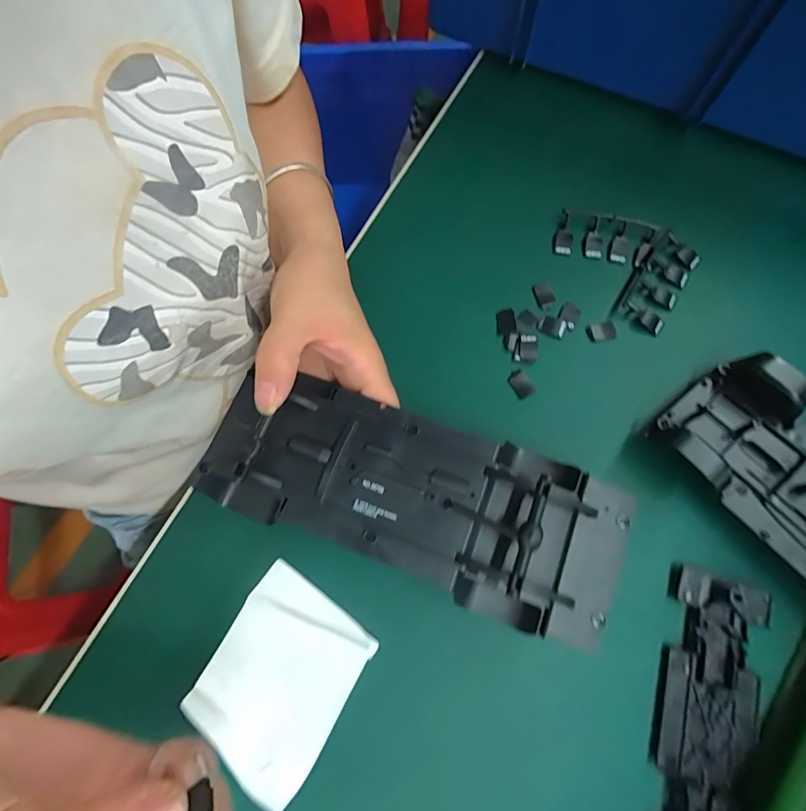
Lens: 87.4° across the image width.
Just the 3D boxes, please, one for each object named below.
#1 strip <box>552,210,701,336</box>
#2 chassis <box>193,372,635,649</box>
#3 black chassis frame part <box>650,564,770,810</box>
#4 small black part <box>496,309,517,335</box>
[{"bbox_3d":[0.136,-0.092,0.268,0.086,0.010,0.063,34,78,10],"label":"strip"},{"bbox_3d":[0.003,0.041,0.195,0.190,0.032,0.072,19,76,6],"label":"chassis"},{"bbox_3d":[0.143,0.142,0.198,0.041,0.011,0.118,16,75,6],"label":"black chassis frame part"},{"bbox_3d":[0.064,-0.052,0.262,0.011,0.004,0.016,-4,74,0],"label":"small black part"}]

